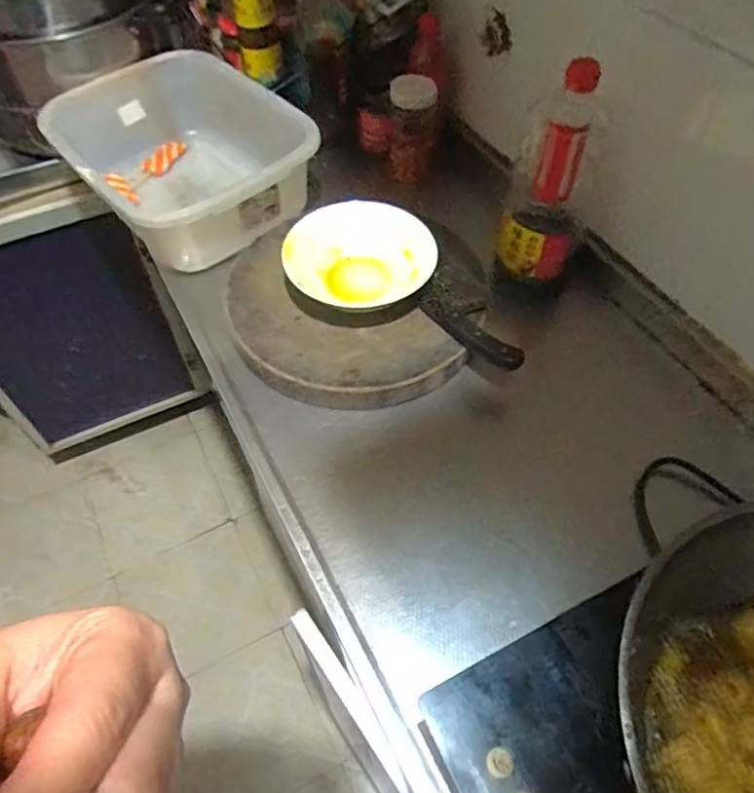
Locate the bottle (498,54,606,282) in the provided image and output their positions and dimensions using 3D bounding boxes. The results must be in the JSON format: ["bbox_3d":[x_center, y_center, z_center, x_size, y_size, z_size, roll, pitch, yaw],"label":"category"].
[{"bbox_3d":[0.211,-0.258,0.739,0.094,0.237,0.086,16,55,12],"label":"bottle"}]

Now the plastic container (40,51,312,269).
[{"bbox_3d":[-0.272,-0.355,0.932,0.318,0.152,0.368,-36,61,-23],"label":"plastic container"}]

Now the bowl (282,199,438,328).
[{"bbox_3d":[-0.020,-0.170,0.777,0.179,0.059,0.174,0,54,0],"label":"bowl"}]

